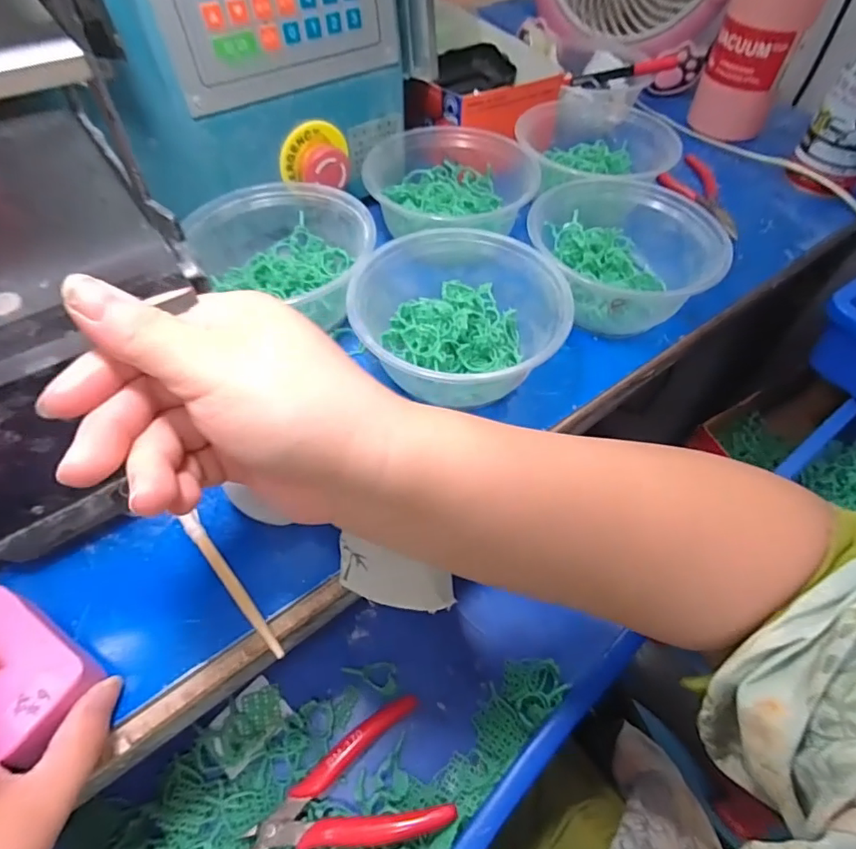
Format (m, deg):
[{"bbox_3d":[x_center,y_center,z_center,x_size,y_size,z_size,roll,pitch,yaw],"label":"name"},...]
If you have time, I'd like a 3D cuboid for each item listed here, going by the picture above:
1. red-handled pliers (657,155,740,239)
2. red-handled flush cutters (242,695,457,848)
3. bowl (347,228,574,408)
[{"bbox_3d":[0.256,-0.213,0.488,0.053,0.009,0.129,-9,55,-8],"label":"red-handled pliers"},{"bbox_3d":[-0.048,0.230,0.323,0.114,0.015,0.072,-20,58,-15],"label":"red-handled flush cutters"},{"bbox_3d":[0.017,-0.067,0.347,0.133,0.057,0.125,-9,55,-8],"label":"bowl"}]

